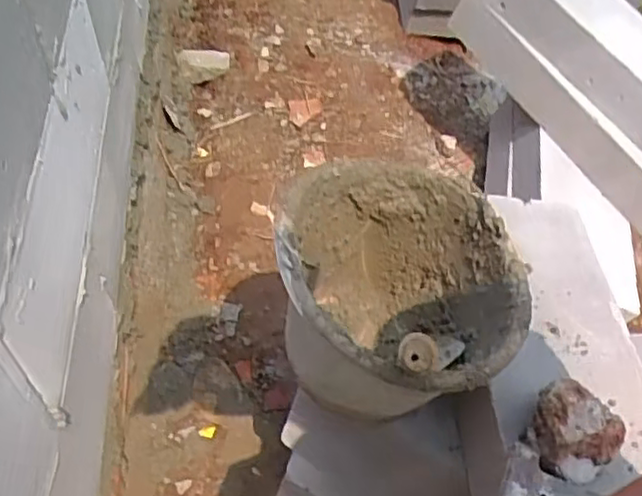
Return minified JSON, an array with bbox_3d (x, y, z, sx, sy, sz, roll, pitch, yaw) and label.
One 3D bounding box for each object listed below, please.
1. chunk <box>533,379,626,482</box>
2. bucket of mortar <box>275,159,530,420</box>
[{"bbox_3d":[0.241,0.176,0.650,0.073,0.050,0.079,1,52,-1],"label":"chunk"},{"bbox_3d":[0.079,0.063,0.757,0.247,0.216,0.289,-5,52,-6],"label":"bucket of mortar"}]

